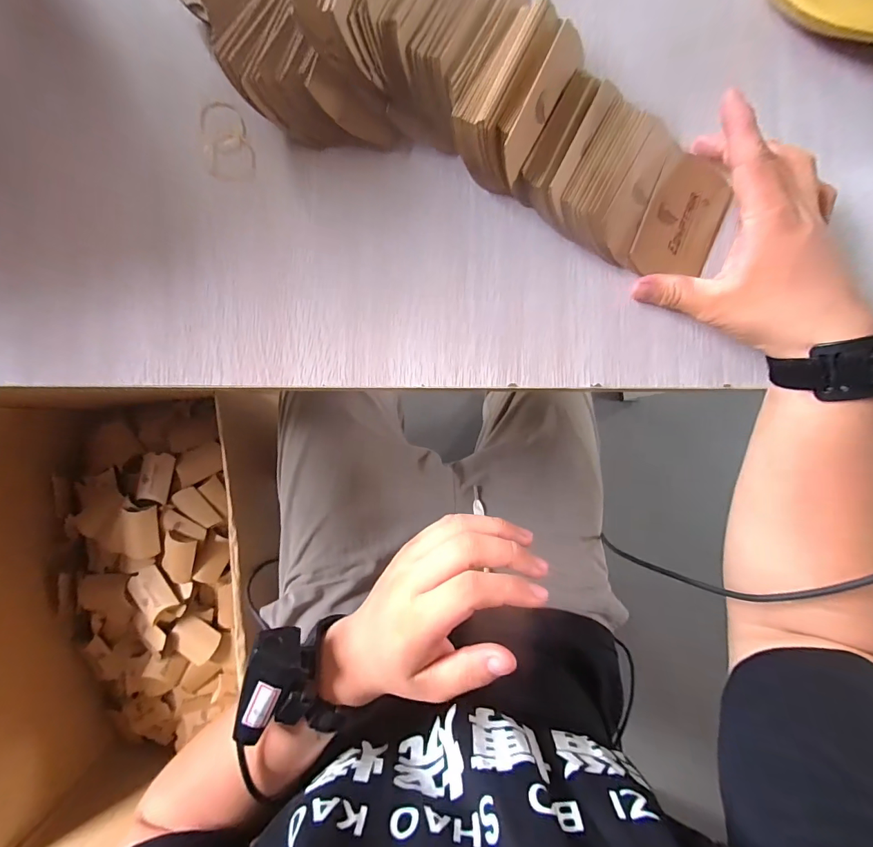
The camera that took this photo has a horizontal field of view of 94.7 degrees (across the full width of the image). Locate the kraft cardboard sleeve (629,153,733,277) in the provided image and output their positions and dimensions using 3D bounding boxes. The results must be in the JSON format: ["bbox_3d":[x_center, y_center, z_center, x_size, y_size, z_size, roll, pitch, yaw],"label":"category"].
[{"bbox_3d":[0.181,-0.149,0.296,0.057,0.004,0.091,21,92,-12],"label":"kraft cardboard sleeve"}]

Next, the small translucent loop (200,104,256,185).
[{"bbox_3d":[-0.151,-0.202,0.290,0.033,0.004,0.061,-16,89,-3],"label":"small translucent loop"}]

